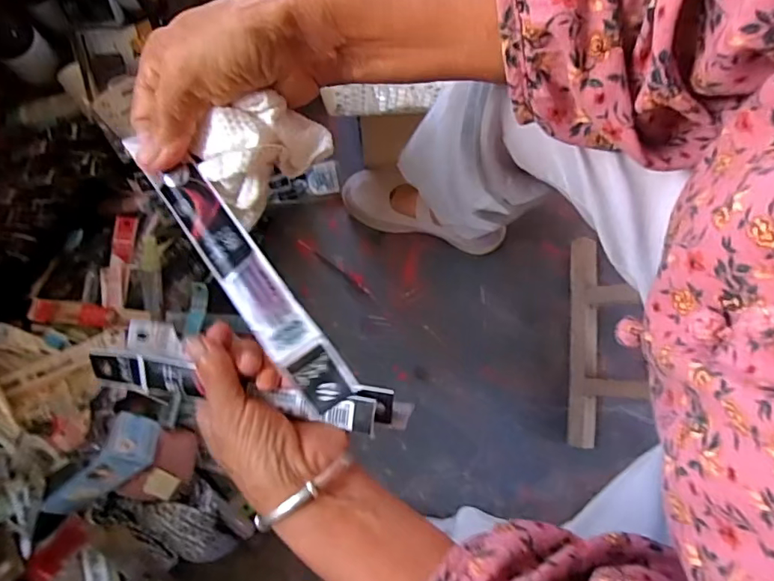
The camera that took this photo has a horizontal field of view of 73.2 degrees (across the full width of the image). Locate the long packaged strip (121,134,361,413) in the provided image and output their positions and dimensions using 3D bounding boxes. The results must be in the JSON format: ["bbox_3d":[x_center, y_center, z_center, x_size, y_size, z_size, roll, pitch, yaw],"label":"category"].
[{"bbox_3d":[-0.068,-0.005,0.261,0.025,0.007,0.147,-37,84,-7],"label":"long packaged strip"}]

